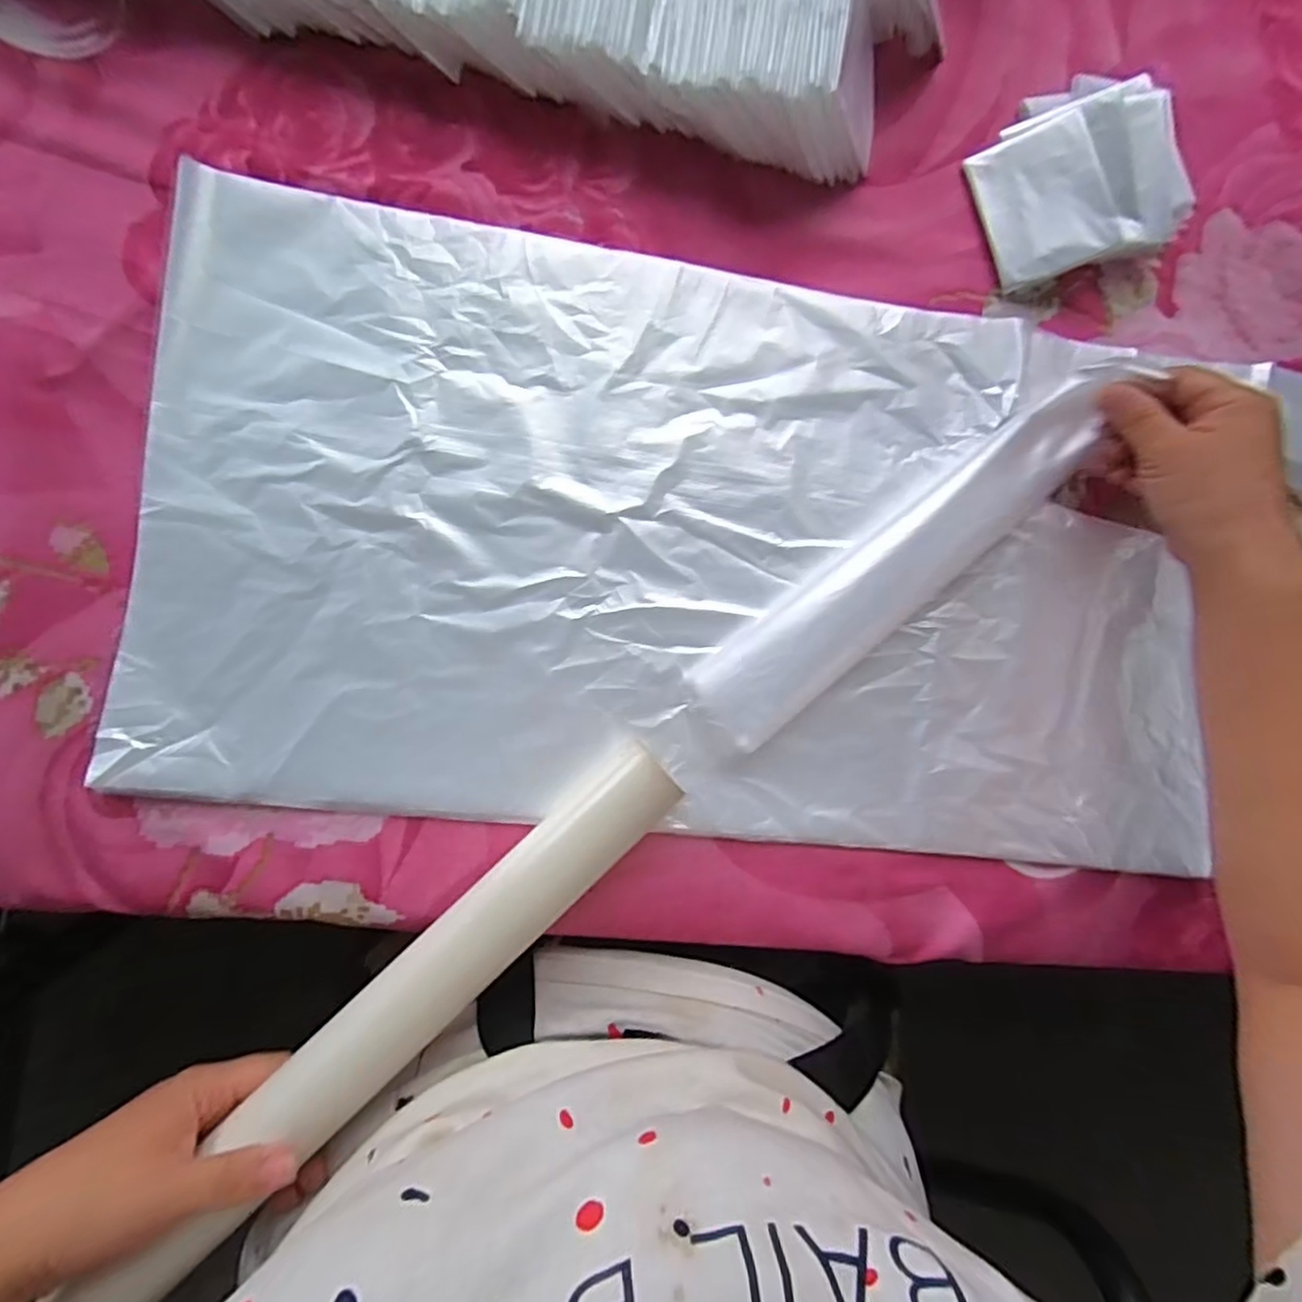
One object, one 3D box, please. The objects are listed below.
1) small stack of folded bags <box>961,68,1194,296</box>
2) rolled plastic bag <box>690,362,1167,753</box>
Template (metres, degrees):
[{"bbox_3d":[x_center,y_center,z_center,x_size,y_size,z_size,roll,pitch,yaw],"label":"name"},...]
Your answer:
[{"bbox_3d":[0.249,-0.278,0.367,0.114,0.027,0.106,-19,91,-7],"label":"small stack of folded bags"},{"bbox_3d":[0.141,-0.053,0.343,0.276,0.028,0.058,-40,93,-5],"label":"rolled plastic bag"}]

